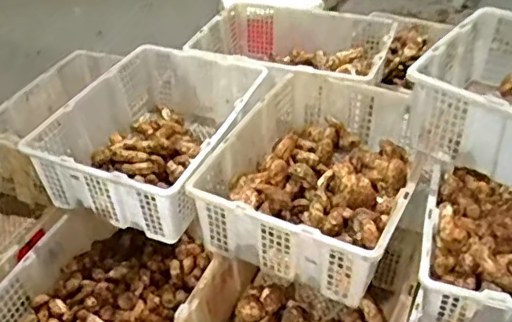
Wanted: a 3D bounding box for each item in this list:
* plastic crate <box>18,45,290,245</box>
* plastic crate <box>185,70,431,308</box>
[{"bbox_3d":[-0.228,-0.063,1.251,0.417,0.173,0.481,15,41,19],"label":"plastic crate"},{"bbox_3d":[0.134,0.023,1.140,0.376,0.169,0.497,18,42,22],"label":"plastic crate"}]

